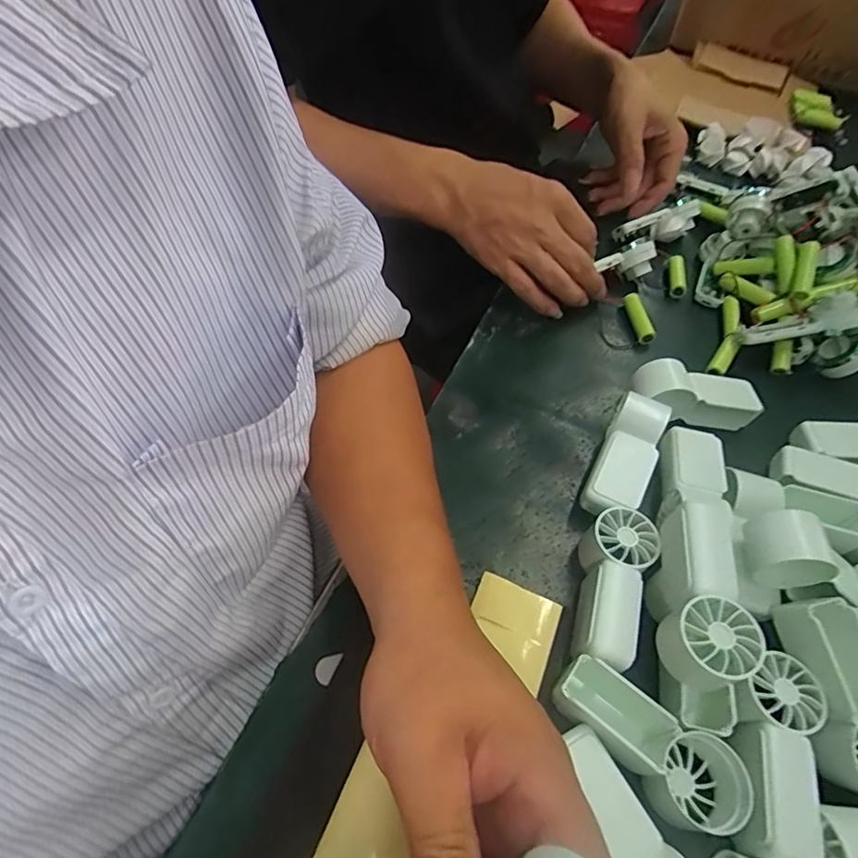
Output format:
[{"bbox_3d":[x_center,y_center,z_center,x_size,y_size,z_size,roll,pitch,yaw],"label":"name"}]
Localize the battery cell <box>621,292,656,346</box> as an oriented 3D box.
[{"bbox_3d":[0.190,-0.100,0.478,0.014,0.012,0.051,-9,66,-7],"label":"battery cell"}]

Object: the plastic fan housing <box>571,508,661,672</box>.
[{"bbox_3d":[0.104,0.091,0.308,0.041,0.029,0.093,25,56,9],"label":"plastic fan housing"}]

